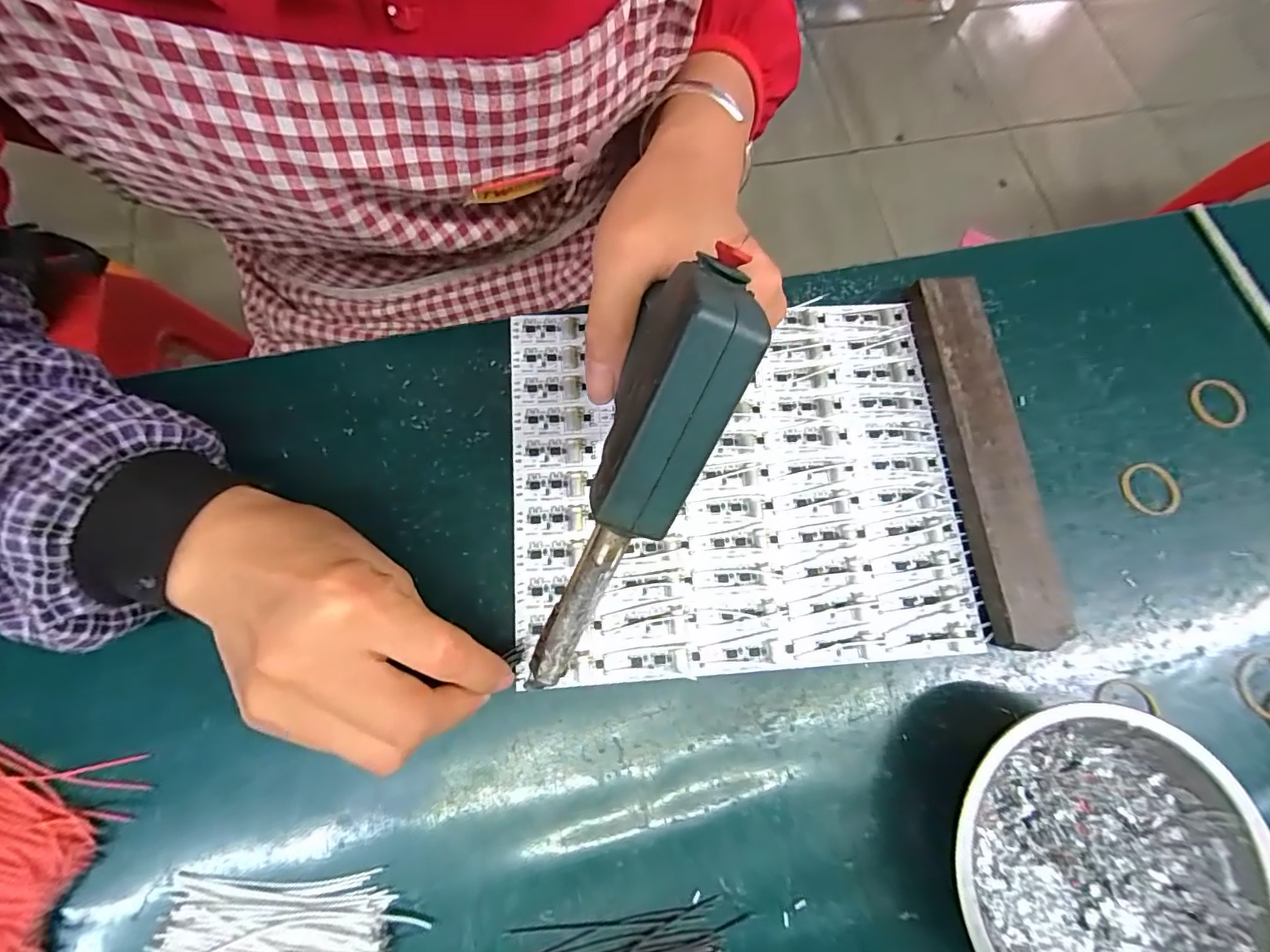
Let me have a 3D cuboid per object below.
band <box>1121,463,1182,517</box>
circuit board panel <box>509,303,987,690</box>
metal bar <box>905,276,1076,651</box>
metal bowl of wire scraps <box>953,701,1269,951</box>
[{"bbox_3d":[0.279,0.007,0.291,0.030,0.006,0.030,0,74,-1],"label":"band"},{"bbox_3d":[0.050,0.000,0.284,0.229,0.005,0.193,-4,74,-2],"label":"circuit board panel"},{"bbox_3d":[0.185,-0.015,0.287,0.035,0.019,0.200,-4,74,-2],"label":"metal bar"},{"bbox_3d":[0.187,0.165,0.221,0.121,0.045,0.119,0,74,-1],"label":"metal bowl of wire scraps"}]

